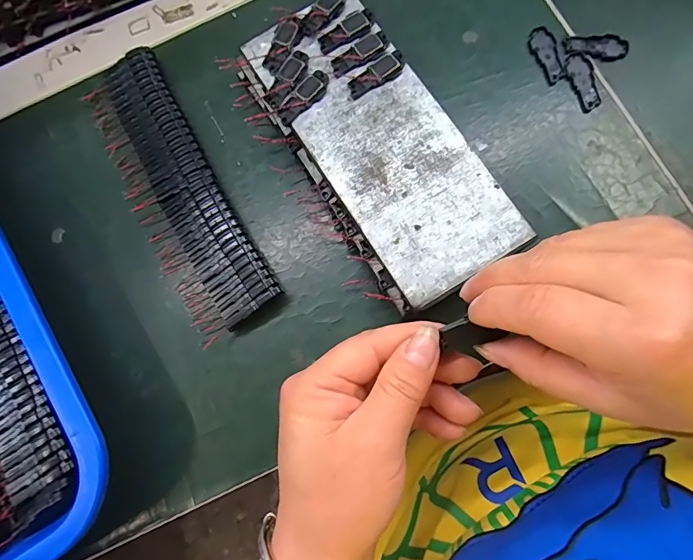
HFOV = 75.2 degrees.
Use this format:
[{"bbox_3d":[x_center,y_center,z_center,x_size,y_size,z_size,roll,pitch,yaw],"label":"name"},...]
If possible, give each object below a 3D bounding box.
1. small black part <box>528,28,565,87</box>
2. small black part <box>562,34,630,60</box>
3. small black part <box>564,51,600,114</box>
[{"bbox_3d":[0.131,-0.148,0.293,0.017,0.004,0.040,-21,79,0],"label":"small black part"},{"bbox_3d":[0.162,-0.152,0.292,0.038,0.004,0.016,3,80,5],"label":"small black part"},{"bbox_3d":[0.150,-0.127,0.287,0.016,0.004,0.041,-8,79,3],"label":"small black part"}]

